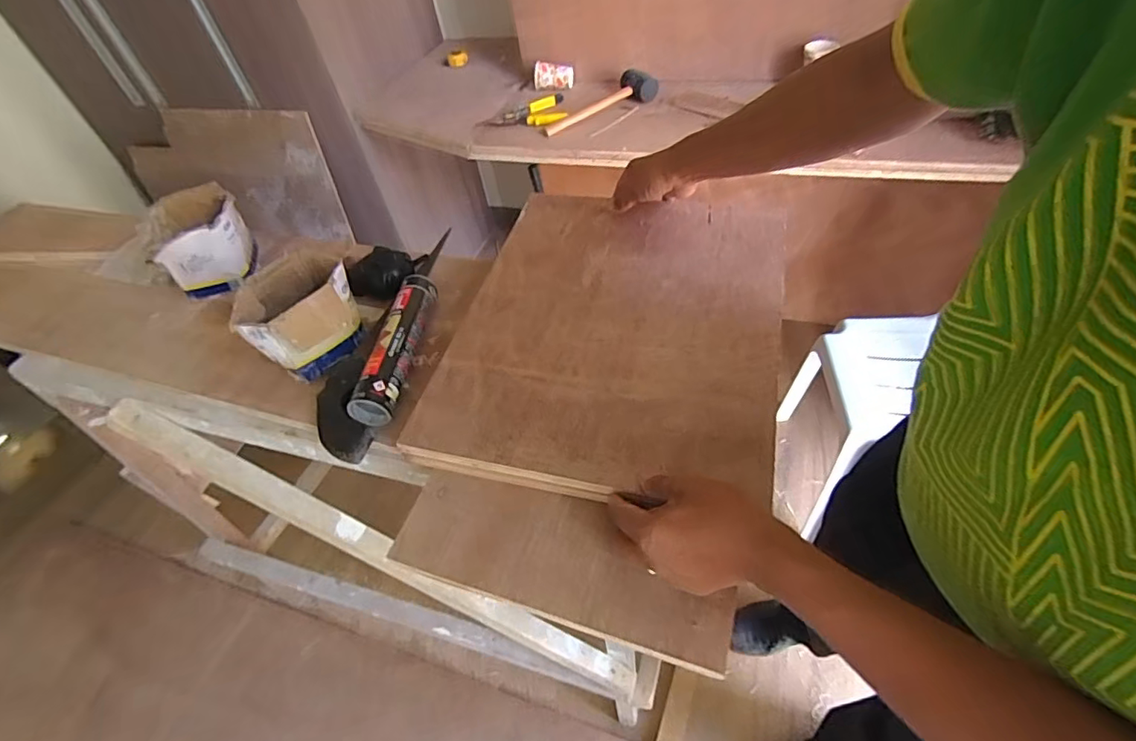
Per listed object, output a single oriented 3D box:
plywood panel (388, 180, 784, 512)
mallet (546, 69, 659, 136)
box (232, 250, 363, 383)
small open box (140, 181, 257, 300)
[{"bbox_3d":[0.044,-0.080,0.644,0.395,0.027,0.474,8,53,15],"label":"plywood panel"},{"bbox_3d":[0.082,-0.649,1.292,0.288,0.065,0.097,-33,51,-19],"label":"mallet"},{"bbox_3d":[-0.340,-0.072,0.679,0.130,0.092,0.127,-38,53,-22],"label":"box"},{"bbox_3d":[-0.557,-0.196,0.816,0.138,0.107,0.133,-29,50,-15],"label":"small open box"}]

